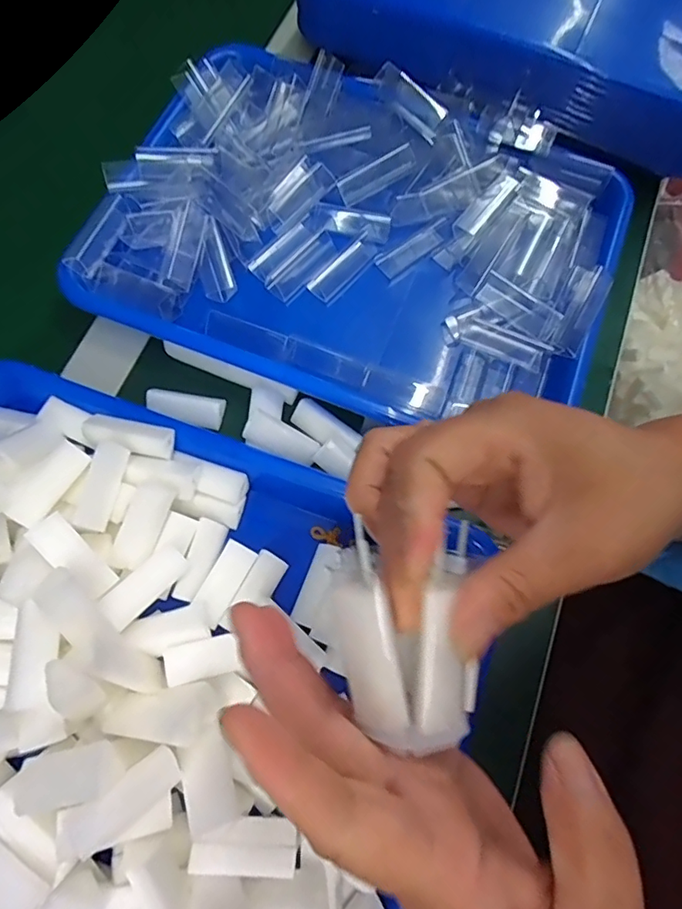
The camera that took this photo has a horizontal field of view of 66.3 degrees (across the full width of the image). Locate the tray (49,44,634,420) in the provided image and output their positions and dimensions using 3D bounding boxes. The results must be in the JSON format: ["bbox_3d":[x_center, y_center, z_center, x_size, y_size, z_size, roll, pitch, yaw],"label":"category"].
[{"bbox_3d":[0.016,-0.148,0.355,0.324,0.048,0.244,23,71,5],"label":"tray"}]

